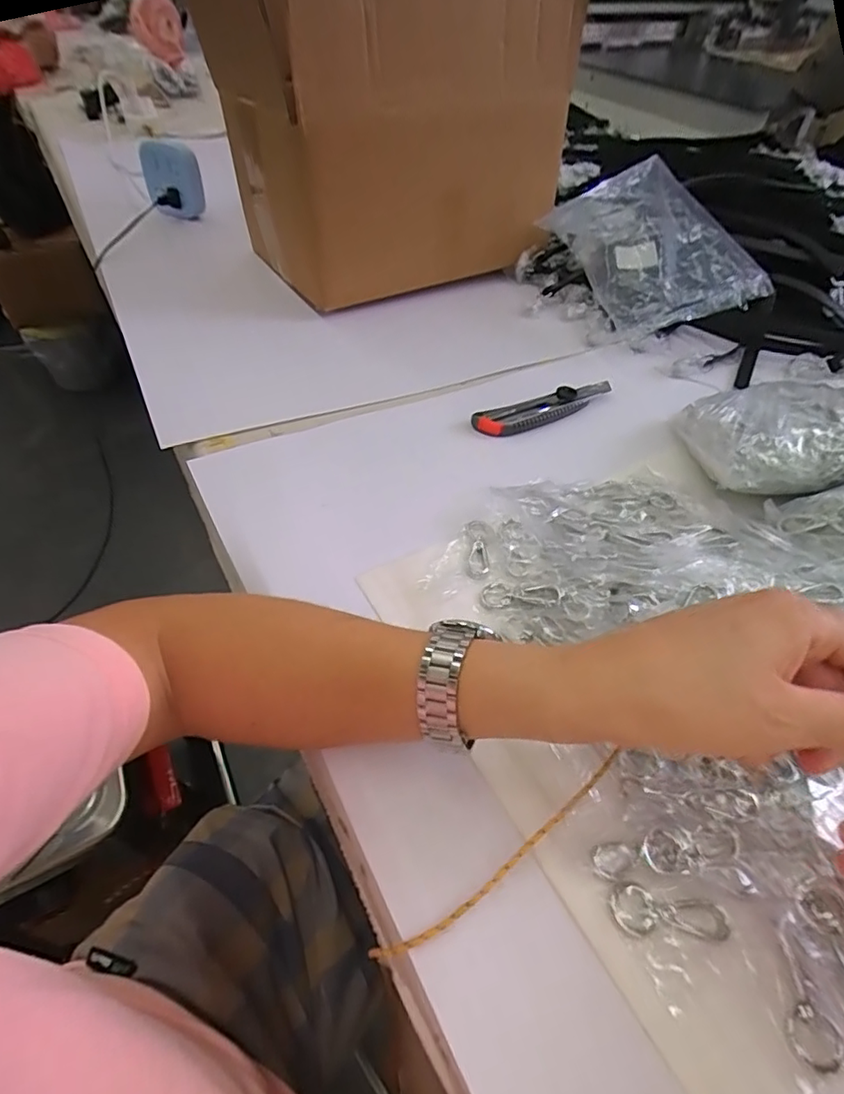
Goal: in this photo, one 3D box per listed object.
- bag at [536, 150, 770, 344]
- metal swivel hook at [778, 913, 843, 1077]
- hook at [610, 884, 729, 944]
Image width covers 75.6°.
[{"bbox_3d":[0.293,-0.380,0.693,0.173,0.067,0.255,-25,61,7],"label":"bag"},{"bbox_3d":[0.176,0.207,0.253,0.022,0.008,0.056,-5,49,-6],"label":"metal swivel hook"},{"bbox_3d":[0.124,0.184,0.270,0.057,0.004,0.022,9,49,6],"label":"hook"}]

